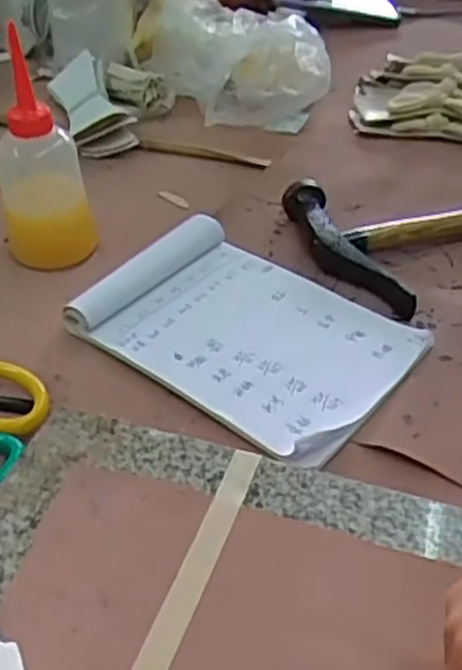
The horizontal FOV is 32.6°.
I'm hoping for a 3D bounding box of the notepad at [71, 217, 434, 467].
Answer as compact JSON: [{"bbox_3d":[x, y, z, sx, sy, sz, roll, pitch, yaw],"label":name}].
[{"bbox_3d":[0.010,-0.008,0.518,0.204,0.016,0.139,26,48,28],"label":"notepad"}]

